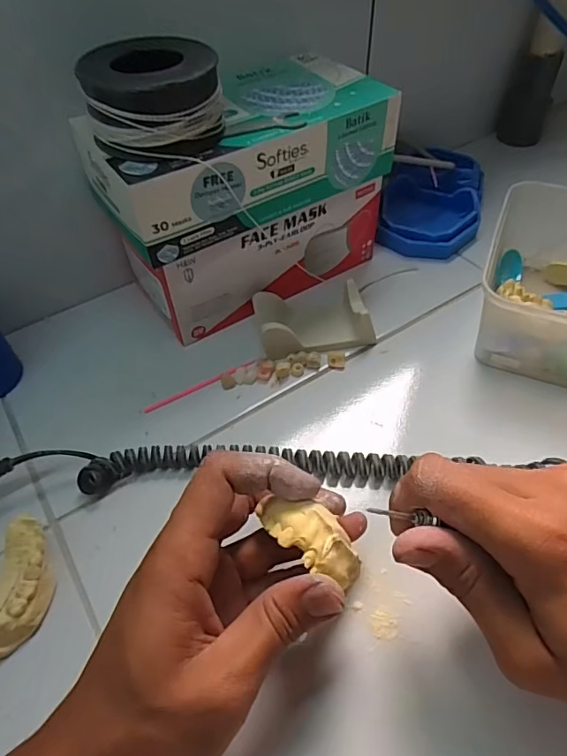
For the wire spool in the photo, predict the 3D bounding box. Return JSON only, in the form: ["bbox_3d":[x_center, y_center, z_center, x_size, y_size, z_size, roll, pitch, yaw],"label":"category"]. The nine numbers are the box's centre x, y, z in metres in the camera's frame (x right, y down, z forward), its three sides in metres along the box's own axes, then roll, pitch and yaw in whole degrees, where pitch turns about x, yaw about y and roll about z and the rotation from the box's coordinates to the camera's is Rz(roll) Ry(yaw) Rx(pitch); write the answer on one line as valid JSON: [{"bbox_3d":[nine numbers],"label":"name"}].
[{"bbox_3d":[-0.077,-0.169,0.302,0.070,0.049,0.064,-1,51,1],"label":"wire spool"}]

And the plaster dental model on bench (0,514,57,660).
[{"bbox_3d":[-0.145,0.115,0.273,0.031,0.023,0.069,5,51,6],"label":"plaster dental model on bench"}]

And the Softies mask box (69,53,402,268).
[{"bbox_3d":[-0.034,-0.165,0.359,0.217,0.065,0.100,-29,55,-20],"label":"Softies mask box"}]

